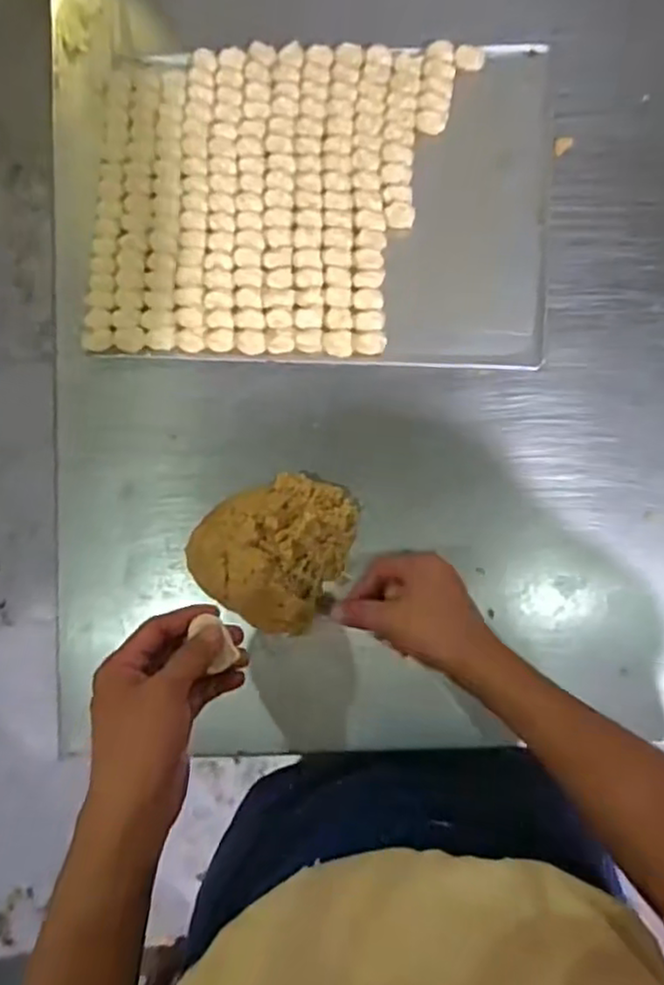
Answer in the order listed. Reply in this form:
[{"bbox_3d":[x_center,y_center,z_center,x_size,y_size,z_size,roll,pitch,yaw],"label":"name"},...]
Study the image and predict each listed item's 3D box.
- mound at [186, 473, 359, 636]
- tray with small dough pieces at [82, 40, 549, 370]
[{"bbox_3d":[-0.053,0.046,0.620,0.131,0.064,0.148,30,87,9],"label":"mound"},{"bbox_3d":[-0.018,-0.297,0.681,0.449,0.021,0.325,3,83,7],"label":"tray with small dough pieces"}]

